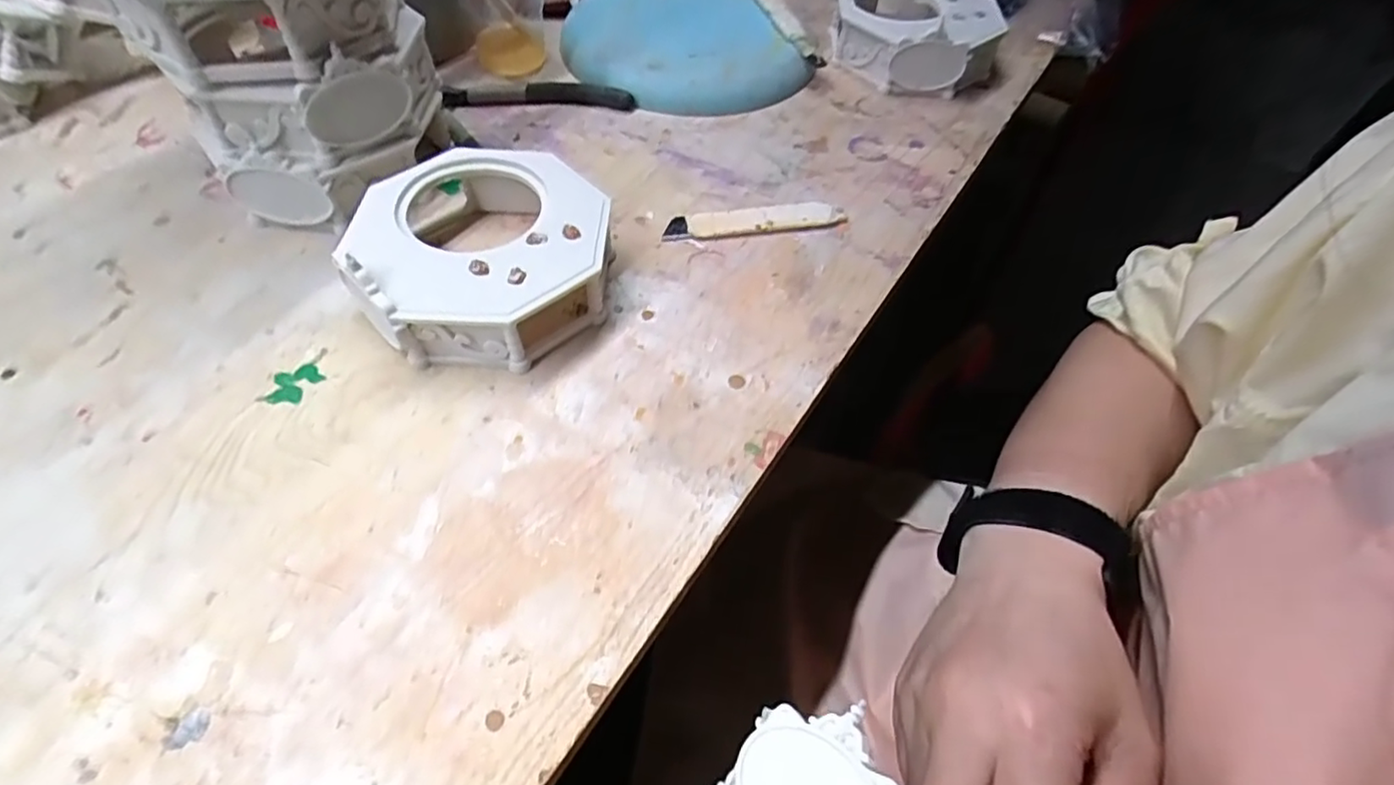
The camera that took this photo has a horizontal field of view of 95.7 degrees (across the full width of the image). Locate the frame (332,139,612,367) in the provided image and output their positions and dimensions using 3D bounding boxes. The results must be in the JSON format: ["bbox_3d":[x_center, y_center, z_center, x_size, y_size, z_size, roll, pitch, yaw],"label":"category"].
[{"bbox_3d":[-0.099,-0.069,0.304,0.114,0.038,0.121,-1,54,-5],"label":"frame"}]

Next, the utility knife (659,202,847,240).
[{"bbox_3d":[0.032,-0.096,0.354,0.100,0.006,0.022,-5,54,-8],"label":"utility knife"}]

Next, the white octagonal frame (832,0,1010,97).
[{"bbox_3d":[0.156,-0.260,0.450,0.115,0.040,0.120,22,55,11],"label":"white octagonal frame"}]

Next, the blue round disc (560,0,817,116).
[{"bbox_3d":[-0.020,-0.257,0.450,0.149,0.025,0.177,-16,57,-15],"label":"blue round disc"}]

